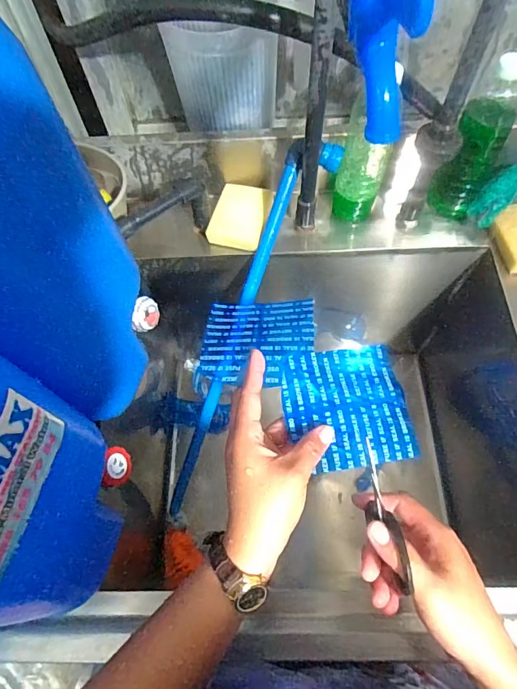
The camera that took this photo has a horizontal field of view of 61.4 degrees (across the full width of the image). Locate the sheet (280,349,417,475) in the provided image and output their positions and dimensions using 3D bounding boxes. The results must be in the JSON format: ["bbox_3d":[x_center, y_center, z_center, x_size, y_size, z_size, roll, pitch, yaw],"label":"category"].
[{"bbox_3d":[0.073,0.050,0.358,0.099,0.018,0.097,-9,63,-6],"label":"sheet"}]

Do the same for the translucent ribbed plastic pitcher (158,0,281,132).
[{"bbox_3d":[-0.042,-0.364,0.556,0.127,0.163,0.112,-3,63,-3],"label":"translucent ribbed plastic pitcher"}]

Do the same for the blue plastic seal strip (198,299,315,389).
[{"bbox_3d":[0.000,-0.004,0.392,0.096,0.025,0.091,4,63,1],"label":"blue plastic seal strip"}]

